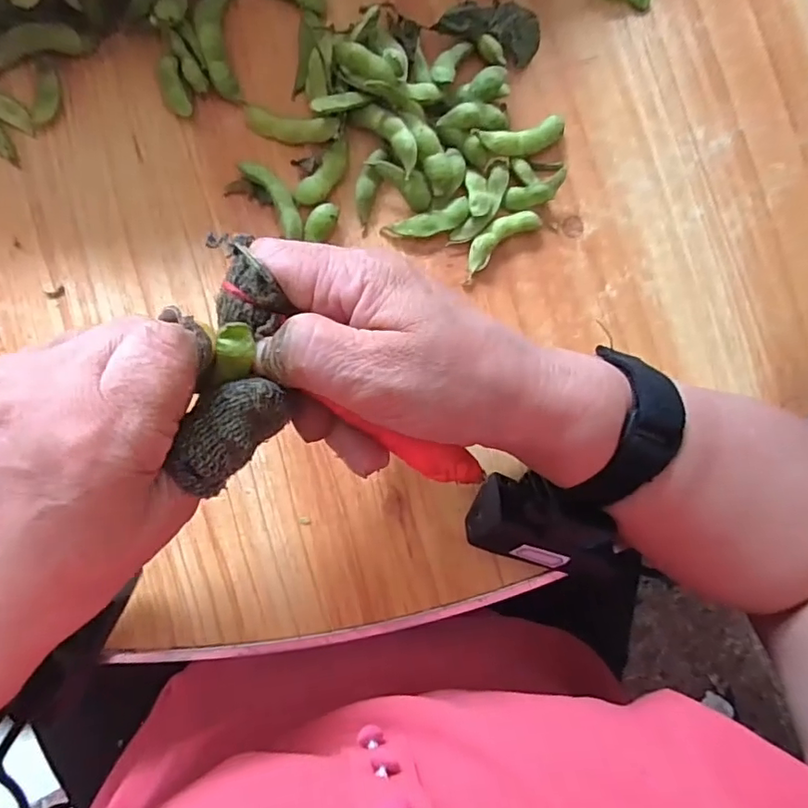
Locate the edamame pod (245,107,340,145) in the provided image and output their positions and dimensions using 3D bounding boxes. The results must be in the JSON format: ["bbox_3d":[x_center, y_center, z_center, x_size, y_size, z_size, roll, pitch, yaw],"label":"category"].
[{"bbox_3d":[-0.059,-0.143,0.283,0.048,0.012,0.013,10,84,-7],"label":"edamame pod"}]

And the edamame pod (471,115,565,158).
[{"bbox_3d":[0.063,-0.143,0.294,0.053,0.010,0.017,-22,89,-9],"label":"edamame pod"}]

